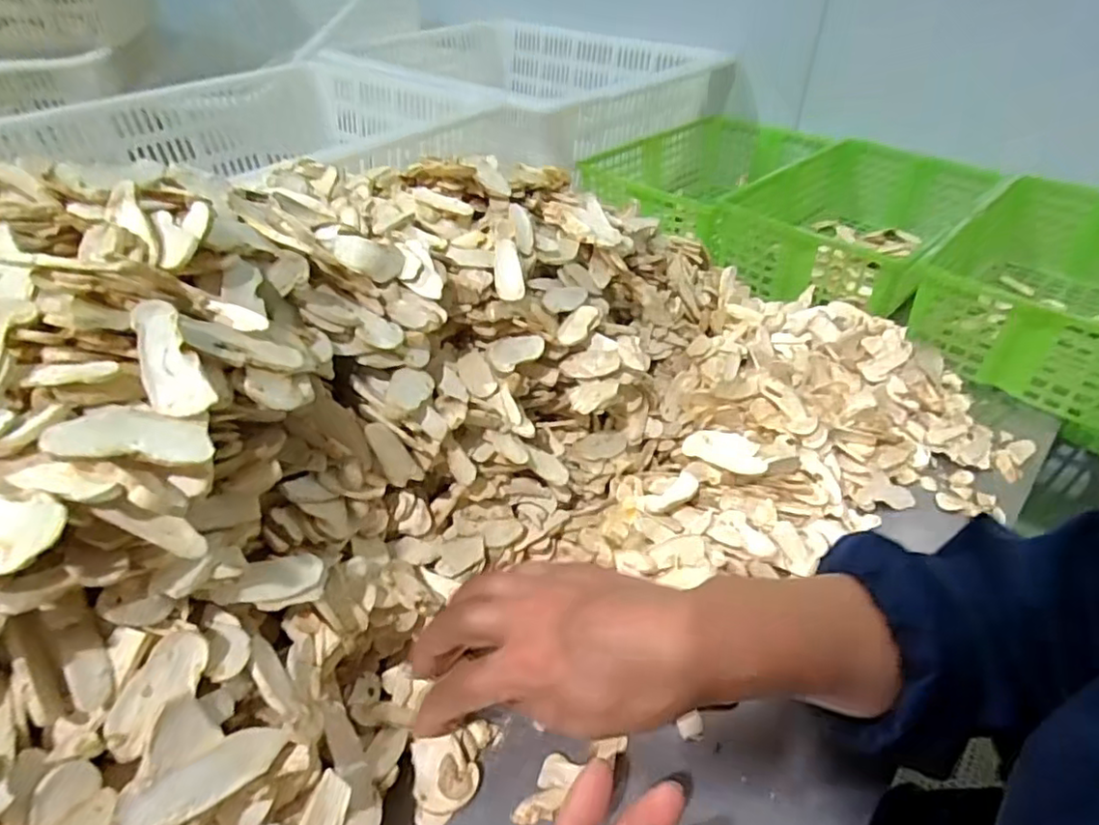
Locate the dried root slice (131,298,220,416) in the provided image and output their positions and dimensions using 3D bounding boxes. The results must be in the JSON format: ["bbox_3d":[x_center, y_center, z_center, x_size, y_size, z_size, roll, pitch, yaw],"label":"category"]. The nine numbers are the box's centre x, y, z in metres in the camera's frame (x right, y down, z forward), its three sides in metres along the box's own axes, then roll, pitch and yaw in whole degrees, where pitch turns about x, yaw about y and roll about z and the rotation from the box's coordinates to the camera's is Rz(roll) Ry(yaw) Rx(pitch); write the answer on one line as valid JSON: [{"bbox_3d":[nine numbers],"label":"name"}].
[{"bbox_3d":[-0.152,-0.020,0.245,0.022,0.047,0.004,-25,0,-3],"label":"dried root slice"}]

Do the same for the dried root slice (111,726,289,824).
[{"bbox_3d":[-0.132,0.140,0.240,0.058,0.008,0.022,-13,71,-48],"label":"dried root slice"}]

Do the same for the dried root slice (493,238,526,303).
[{"bbox_3d":[-0.029,-0.099,0.429,0.019,0.007,0.044,-7,80,-9],"label":"dried root slice"}]

